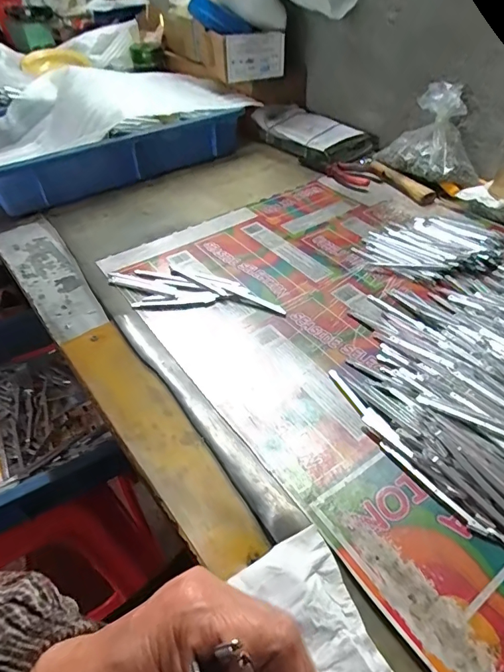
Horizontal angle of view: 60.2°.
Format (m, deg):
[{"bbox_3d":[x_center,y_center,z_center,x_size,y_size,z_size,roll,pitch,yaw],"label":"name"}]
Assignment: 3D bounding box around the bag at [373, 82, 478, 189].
[{"bbox_3d":[0.267,-0.290,0.640,0.155,0.122,0.070,32,54,30],"label":"bag"}]

